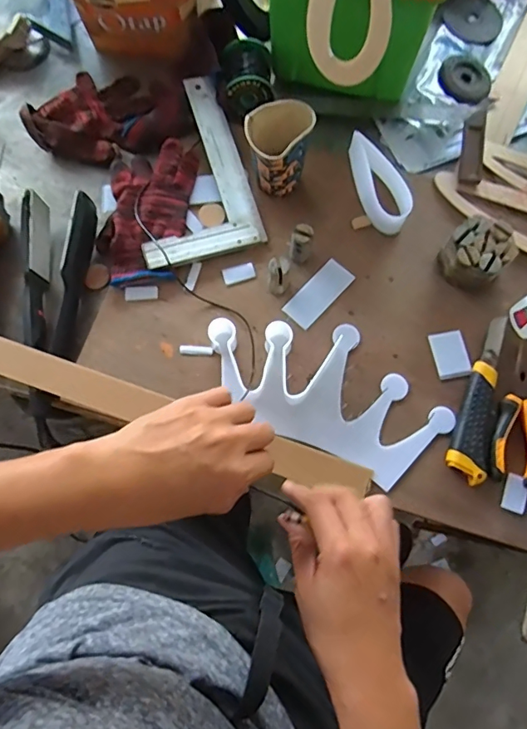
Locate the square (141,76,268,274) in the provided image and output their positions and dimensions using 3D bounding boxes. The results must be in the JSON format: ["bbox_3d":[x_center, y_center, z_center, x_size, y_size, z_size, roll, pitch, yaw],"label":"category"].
[{"bbox_3d":[-0.101,-0.252,0.627,0.148,0.018,0.255,-16,74,-5],"label":"square"}]

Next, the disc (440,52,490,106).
[{"bbox_3d":[0.286,-0.406,0.686,0.074,0.008,0.084,35,76,9],"label":"disc"}]

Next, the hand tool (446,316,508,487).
[{"bbox_3d":[0.250,0.034,0.550,0.042,0.019,0.198,19,74,5],"label":"hand tool"}]

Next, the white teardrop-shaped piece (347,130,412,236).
[{"bbox_3d":[0.138,-0.228,0.611,0.044,0.051,0.132,-27,76,-8],"label":"white teardrop-shaped piece"}]

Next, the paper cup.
[{"bbox_3d":[0.017,-0.257,0.590,0.075,0.090,0.071,0,74,0],"label":"paper cup"}]

